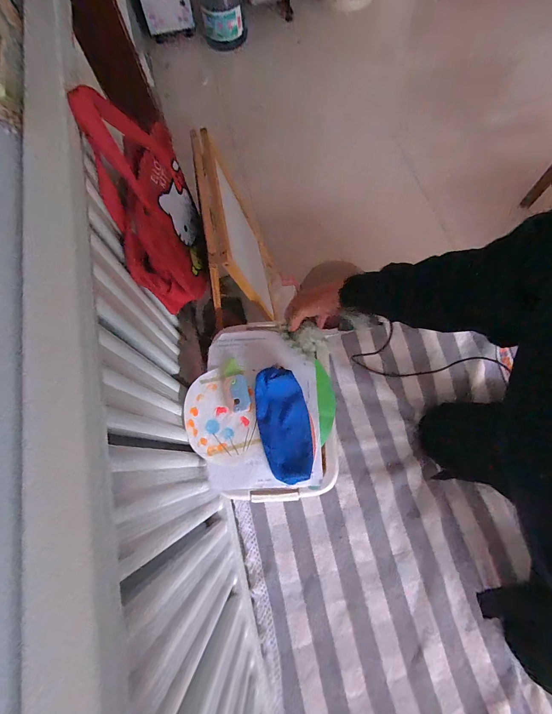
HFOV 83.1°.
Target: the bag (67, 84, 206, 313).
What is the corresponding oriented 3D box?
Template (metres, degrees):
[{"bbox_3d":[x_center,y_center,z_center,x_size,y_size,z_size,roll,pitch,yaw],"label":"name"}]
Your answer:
[{"bbox_3d":[-0.196,-0.249,0.520,0.096,0.301,0.263,-12,71,-1],"label":"bag"}]

